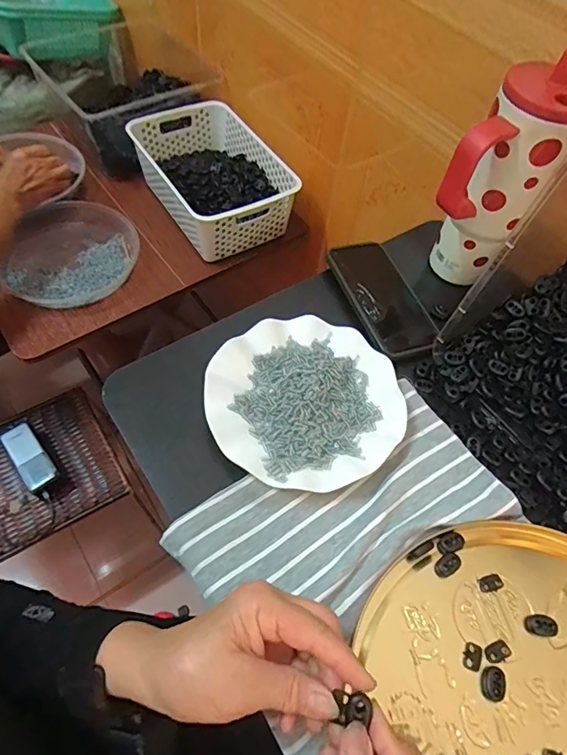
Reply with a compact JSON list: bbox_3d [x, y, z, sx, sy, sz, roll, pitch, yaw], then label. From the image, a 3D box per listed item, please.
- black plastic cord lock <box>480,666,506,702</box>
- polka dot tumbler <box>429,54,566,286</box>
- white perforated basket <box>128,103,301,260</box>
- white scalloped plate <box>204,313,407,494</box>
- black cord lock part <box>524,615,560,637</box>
[{"bbox_3d":[0.155,0.225,0.338,0.018,0.004,0.022,13,59,3],"label":"black plastic cord lock"},{"bbox_3d":[0.210,-0.182,0.463,0.080,0.209,0.106,33,62,15],"label":"polka dot tumbler"},{"bbox_3d":[-0.127,-0.375,0.862,0.209,0.097,0.314,-27,64,-19],"label":"white perforated basket"},{"bbox_3d":[0.021,0.021,0.443,0.180,0.021,0.175,2,59,-3],"label":"white scalloped plate"},{"bbox_3d":[0.201,0.193,0.359,0.026,0.004,0.014,8,58,0],"label":"black cord lock part"}]

